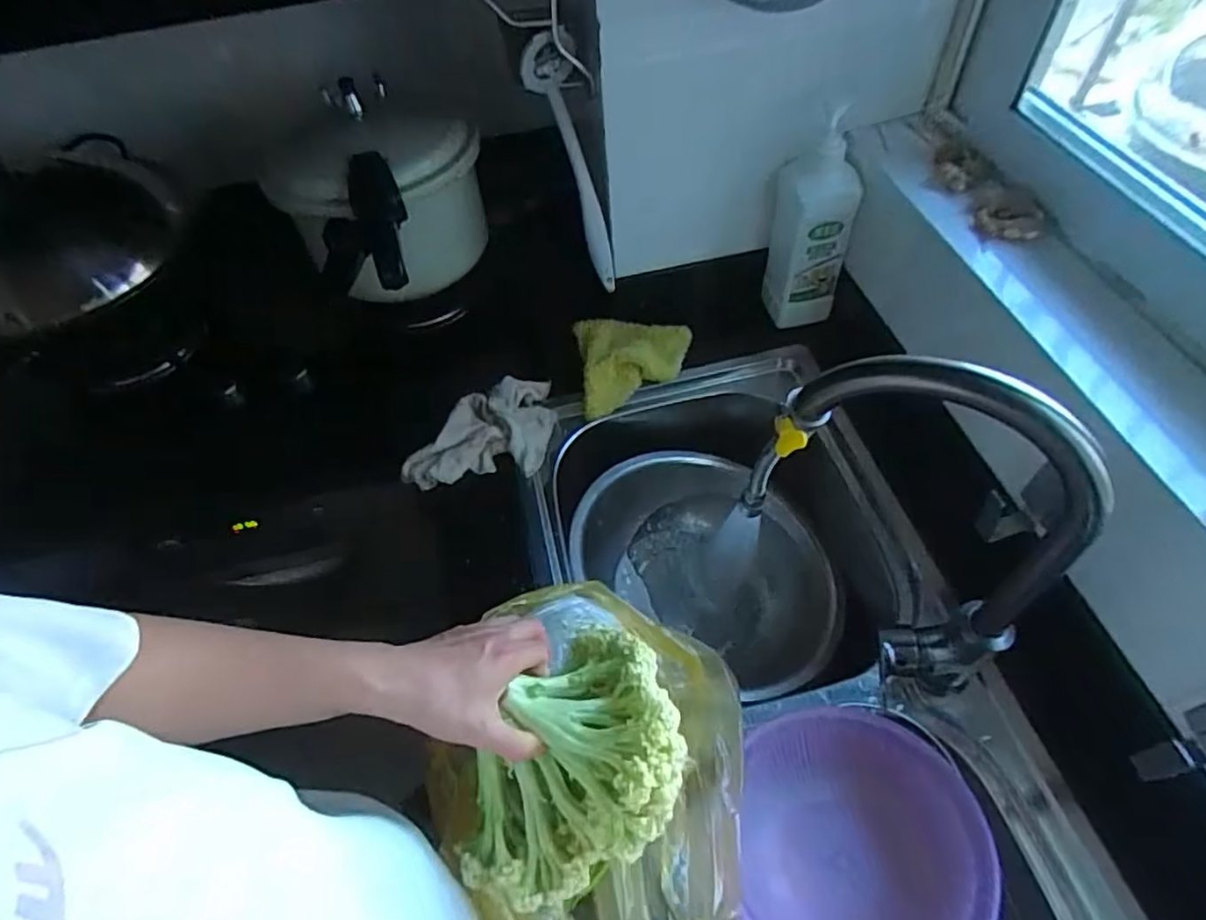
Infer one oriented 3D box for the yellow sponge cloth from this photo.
[{"bbox_3d":[0.042,-0.136,0.847,0.146,0.031,0.158,-8,54,-1],"label":"yellow sponge cloth"}]

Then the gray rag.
[{"bbox_3d":[-0.152,-0.036,0.798,0.179,0.037,0.131,-8,54,-1],"label":"gray rag"}]

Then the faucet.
[{"bbox_3d":[0.213,0.055,0.466,0.216,0.305,0.063,19,58,18],"label":"faucet"}]

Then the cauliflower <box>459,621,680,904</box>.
[{"bbox_3d":[-0.010,0.211,0.447,0.120,0.115,0.187,19,58,18],"label":"cauliflower"}]

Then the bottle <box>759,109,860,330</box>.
[{"bbox_3d":[0.249,-0.271,0.773,0.090,0.251,0.050,12,56,13],"label":"bottle"}]

